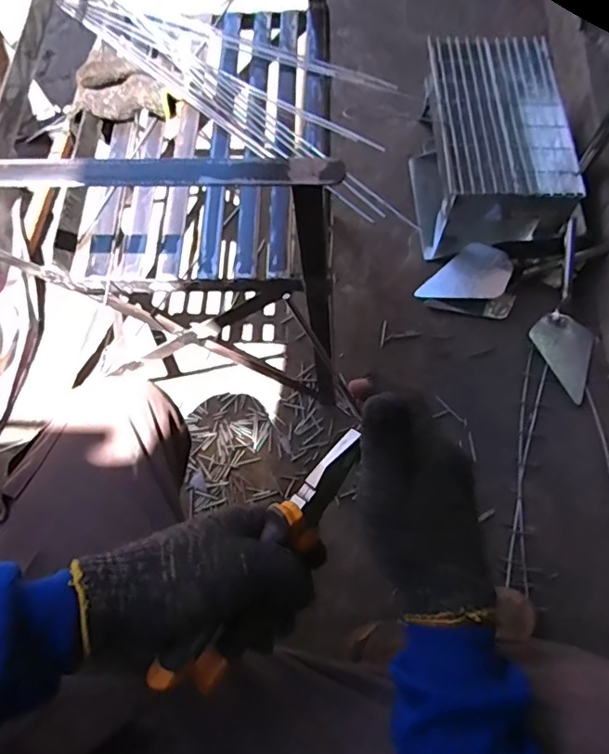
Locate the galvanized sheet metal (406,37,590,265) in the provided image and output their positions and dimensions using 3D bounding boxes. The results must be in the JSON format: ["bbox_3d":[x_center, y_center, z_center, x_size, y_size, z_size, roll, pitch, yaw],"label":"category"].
[{"bbox_3d":[0.360,-0.455,1.034,0.254,0.181,0.400,-3,69,-2],"label":"galvanized sheet metal"}]

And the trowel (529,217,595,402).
[{"bbox_3d":[0.484,-0.119,0.967,0.117,0.057,0.335,3,84,0],"label":"trowel"}]

